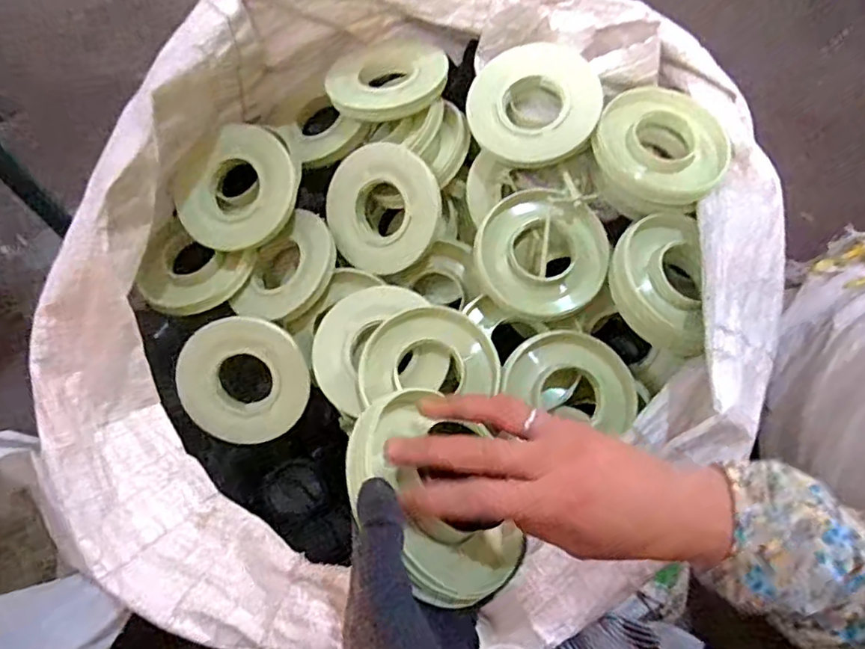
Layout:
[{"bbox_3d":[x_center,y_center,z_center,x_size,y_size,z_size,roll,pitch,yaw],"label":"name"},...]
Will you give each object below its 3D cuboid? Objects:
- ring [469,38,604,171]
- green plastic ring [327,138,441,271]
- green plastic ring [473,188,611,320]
[{"bbox_3d":[0.102,-0.221,0.591,0.127,0.020,0.120,-1,82,10],"label":"ring"},{"bbox_3d":[-0.051,-0.120,0.606,0.127,0.013,0.128,3,97,25],"label":"green plastic ring"},{"bbox_3d":[0.108,-0.070,0.575,0.125,0.021,0.124,0,85,0],"label":"green plastic ring"}]

